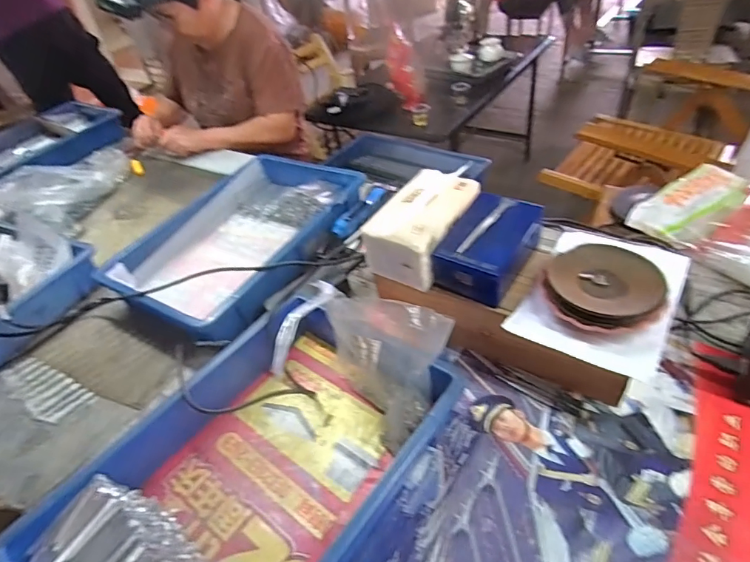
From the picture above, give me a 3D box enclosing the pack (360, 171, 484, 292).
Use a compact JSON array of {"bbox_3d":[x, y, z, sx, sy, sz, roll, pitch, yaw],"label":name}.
[{"bbox_3d":[0.065,-0.079,0.624,0.096,0.085,0.158,20,51,29],"label":"pack"}]

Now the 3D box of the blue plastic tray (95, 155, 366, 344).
[{"bbox_3d":[-0.223,-0.075,0.836,0.342,0.078,0.441,17,49,27],"label":"blue plastic tray"}]

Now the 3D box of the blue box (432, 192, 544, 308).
[{"bbox_3d":[0.148,-0.045,0.589,0.092,0.070,0.140,22,51,30],"label":"blue box"}]

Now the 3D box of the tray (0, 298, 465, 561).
[{"bbox_3d":[-0.136,0.215,0.500,0.285,0.075,0.418,23,52,31],"label":"tray"}]

